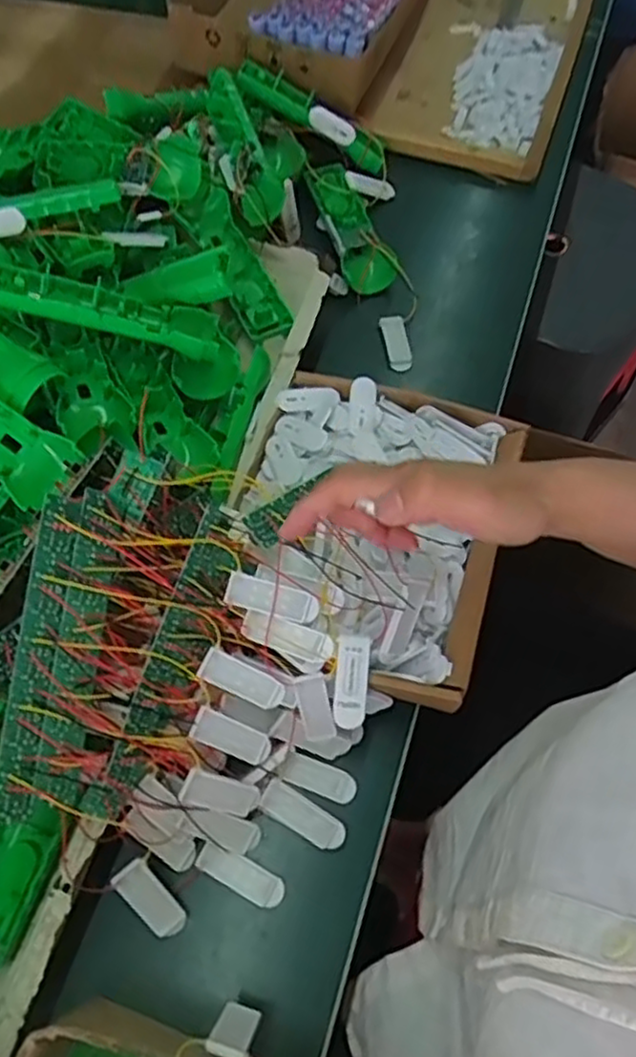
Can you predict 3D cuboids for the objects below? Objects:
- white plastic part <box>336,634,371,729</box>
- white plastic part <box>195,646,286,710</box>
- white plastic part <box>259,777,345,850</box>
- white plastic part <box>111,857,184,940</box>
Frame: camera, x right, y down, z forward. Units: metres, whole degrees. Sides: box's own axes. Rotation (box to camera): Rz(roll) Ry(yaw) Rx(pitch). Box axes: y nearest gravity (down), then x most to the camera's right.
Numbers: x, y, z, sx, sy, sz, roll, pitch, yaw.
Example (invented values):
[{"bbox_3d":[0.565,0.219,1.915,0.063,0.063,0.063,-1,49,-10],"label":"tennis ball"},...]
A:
[{"bbox_3d":[0.022,0.098,0.453,0.021,0.006,0.059,4,90,2],"label":"white plastic part"},{"bbox_3d":[-0.048,0.097,0.453,0.056,0.004,0.021,30,86,-17],"label":"white plastic part"},{"bbox_3d":[-0.010,0.192,0.475,0.059,0.007,0.022,29,68,13],"label":"white plastic part"},{"bbox_3d":[-0.105,0.234,0.446,0.021,0.005,0.057,-38,104,-16],"label":"white plastic part"}]

